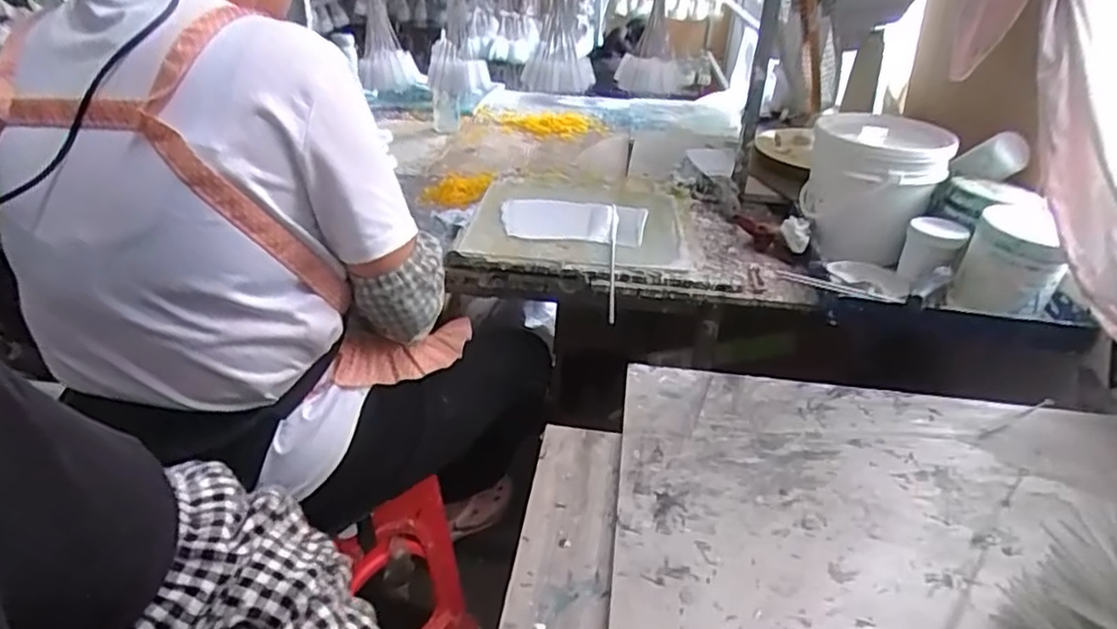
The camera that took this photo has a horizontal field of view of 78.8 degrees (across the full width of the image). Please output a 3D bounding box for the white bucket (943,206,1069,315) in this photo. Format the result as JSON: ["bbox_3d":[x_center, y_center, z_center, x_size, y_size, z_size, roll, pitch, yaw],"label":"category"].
[{"bbox_3d":[0.598,-0.067,0.899,0.109,0.127,0.109,1,31,0],"label":"white bucket"}]

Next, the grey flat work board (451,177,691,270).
[{"bbox_3d":[0.030,-0.161,1.145,0.338,0.032,0.334,5,31,3],"label":"grey flat work board"}]

